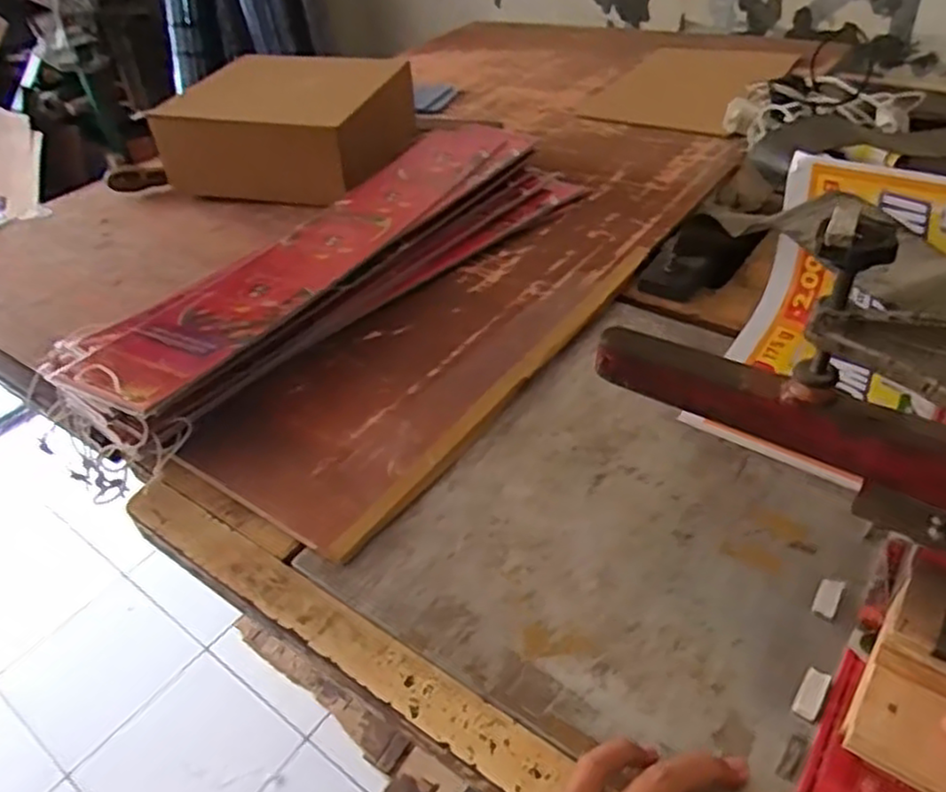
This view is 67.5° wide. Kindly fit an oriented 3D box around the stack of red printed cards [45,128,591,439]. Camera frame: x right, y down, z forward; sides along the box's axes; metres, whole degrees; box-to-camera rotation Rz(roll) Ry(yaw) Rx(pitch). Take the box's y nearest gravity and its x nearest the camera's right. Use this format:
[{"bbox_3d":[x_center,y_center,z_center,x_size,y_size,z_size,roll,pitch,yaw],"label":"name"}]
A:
[{"bbox_3d":[-0.108,-0.147,0.715,0.194,0.072,0.598,22,48,28],"label":"stack of red printed cards"}]

